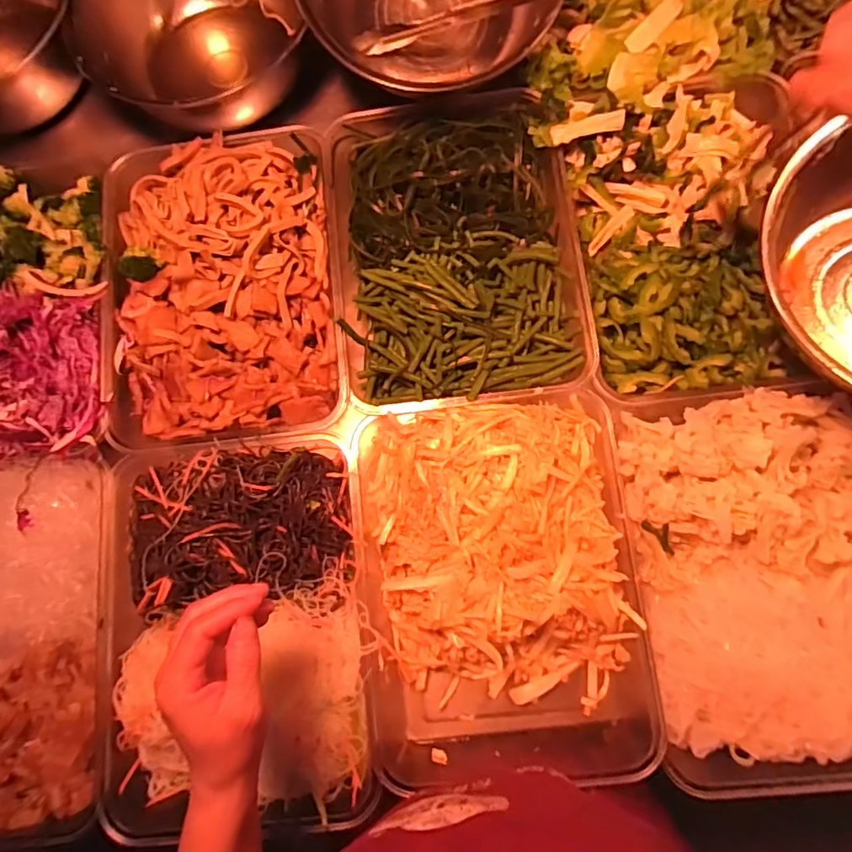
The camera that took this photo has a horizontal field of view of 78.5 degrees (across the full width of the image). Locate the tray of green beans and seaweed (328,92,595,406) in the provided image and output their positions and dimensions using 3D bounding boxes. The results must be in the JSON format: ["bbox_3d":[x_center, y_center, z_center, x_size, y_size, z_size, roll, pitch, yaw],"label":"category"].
[{"bbox_3d":[0.034,-0.197,0.572,0.259,0.052,0.348,-6,79,3],"label":"tray of green beans and seaweed"}]

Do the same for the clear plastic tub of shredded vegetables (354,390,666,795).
[{"bbox_3d":[0.071,0.146,0.502,0.266,0.073,0.352,-6,79,3],"label":"clear plastic tub of shredded vegetables"}]

